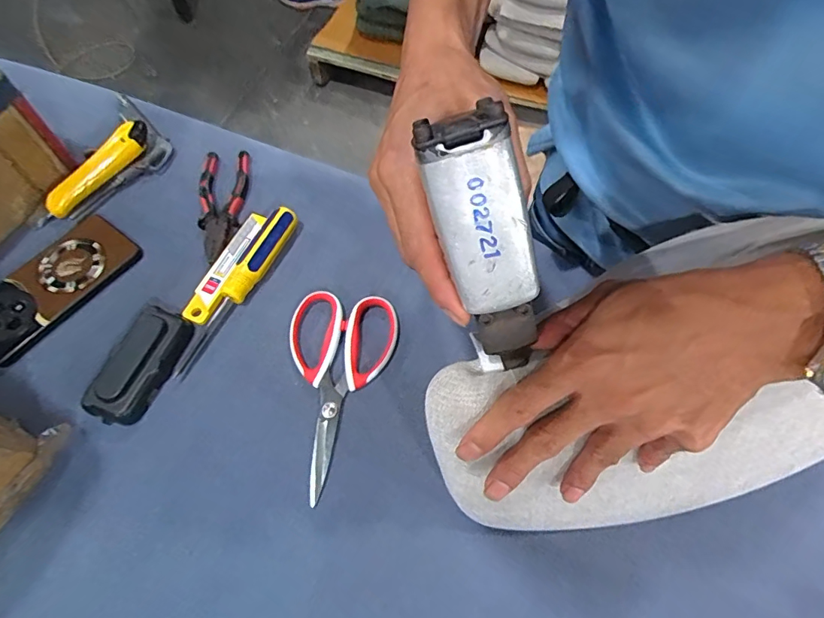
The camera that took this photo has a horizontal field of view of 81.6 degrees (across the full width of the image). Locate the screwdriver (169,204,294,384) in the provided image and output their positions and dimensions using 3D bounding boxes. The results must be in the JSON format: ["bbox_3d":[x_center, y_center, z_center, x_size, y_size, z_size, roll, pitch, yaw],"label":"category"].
[{"bbox_3d":[-0.171,-0.022,0.475,0.031,0.025,0.193,20,67,10],"label":"screwdriver"}]

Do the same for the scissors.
[{"bbox_3d":[-0.069,0.071,0.436,0.097,0.013,0.186,3,65,2],"label":"scissors"}]

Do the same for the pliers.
[{"bbox_3d":[-0.211,-0.120,0.531,0.053,0.012,0.150,-4,65,-1],"label":"pliers"}]

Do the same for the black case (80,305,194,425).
[{"bbox_3d":[-0.248,0.050,0.434,0.050,0.033,0.106,17,66,8],"label":"black case"}]

